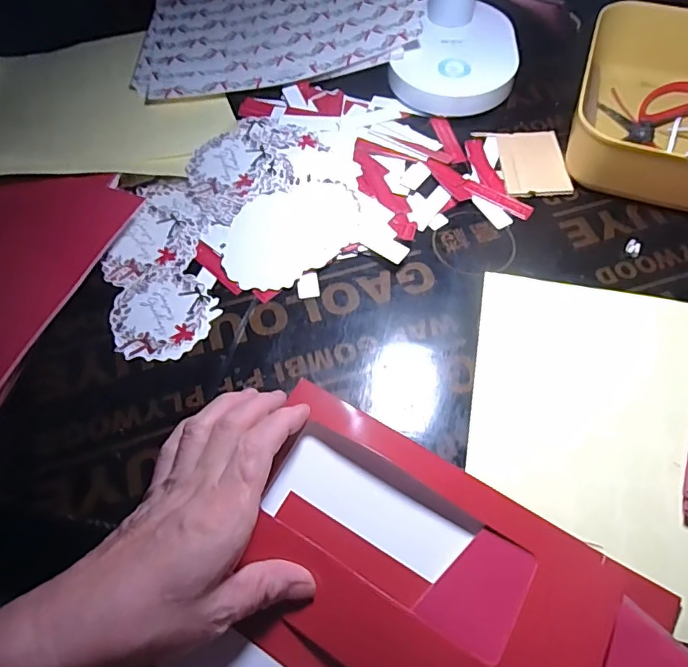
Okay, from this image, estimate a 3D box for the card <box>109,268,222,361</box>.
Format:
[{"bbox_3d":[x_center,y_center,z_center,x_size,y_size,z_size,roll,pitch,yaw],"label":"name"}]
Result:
[{"bbox_3d":[-0.132,-0.014,0.365,0.073,0.004,0.071,-1,60,1],"label":"card"}]

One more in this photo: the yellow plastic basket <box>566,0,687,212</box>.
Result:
[{"bbox_3d":[0.261,-0.183,0.414,0.135,0.057,0.190,18,62,11],"label":"yellow plastic basket"}]

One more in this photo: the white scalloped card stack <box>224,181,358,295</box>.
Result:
[{"bbox_3d":[-0.041,-0.079,0.390,0.110,0.011,0.079,-33,65,-16],"label":"white scalloped card stack"}]

